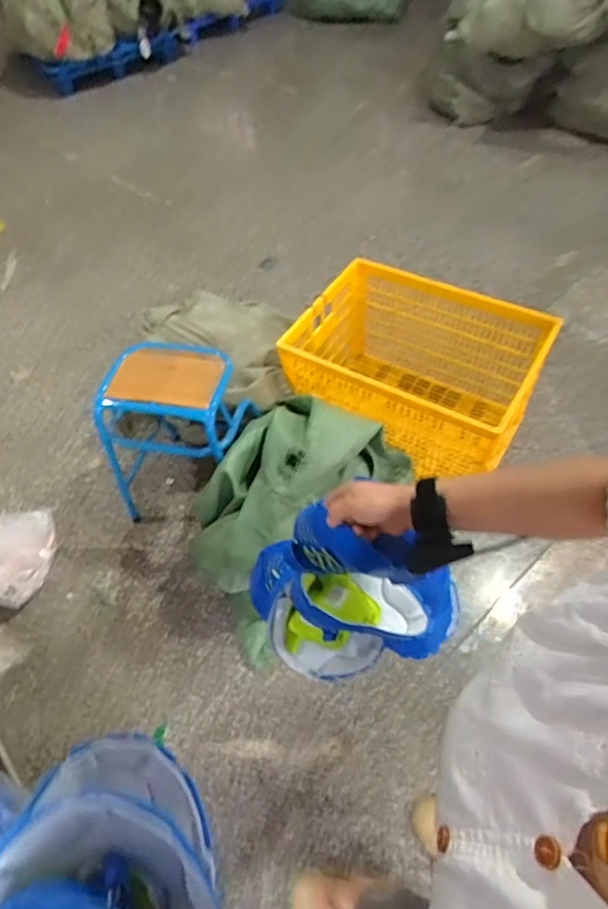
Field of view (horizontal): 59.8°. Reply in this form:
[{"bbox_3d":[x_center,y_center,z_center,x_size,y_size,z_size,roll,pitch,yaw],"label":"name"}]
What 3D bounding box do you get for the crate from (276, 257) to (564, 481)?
[{"bbox_3d":[0.330,-0.236,1.665,0.682,0.437,0.502,25,59,22],"label":"crate"}]

